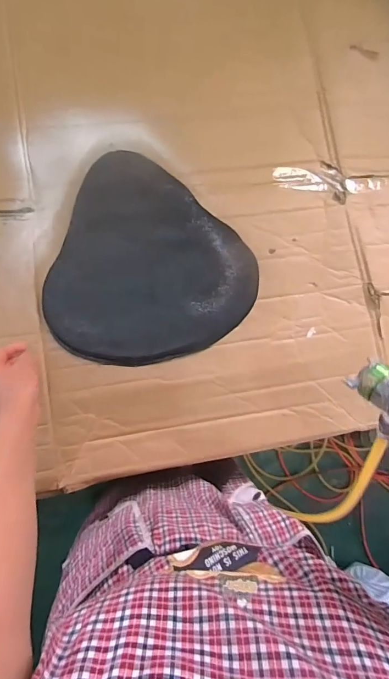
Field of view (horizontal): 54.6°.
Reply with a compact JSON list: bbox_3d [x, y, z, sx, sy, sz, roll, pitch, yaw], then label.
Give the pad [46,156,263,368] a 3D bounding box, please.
[{"bbox_3d":[-0.060,-0.118,0.614,0.318,0.040,0.327,15,82,-2],"label":"pad"}]

